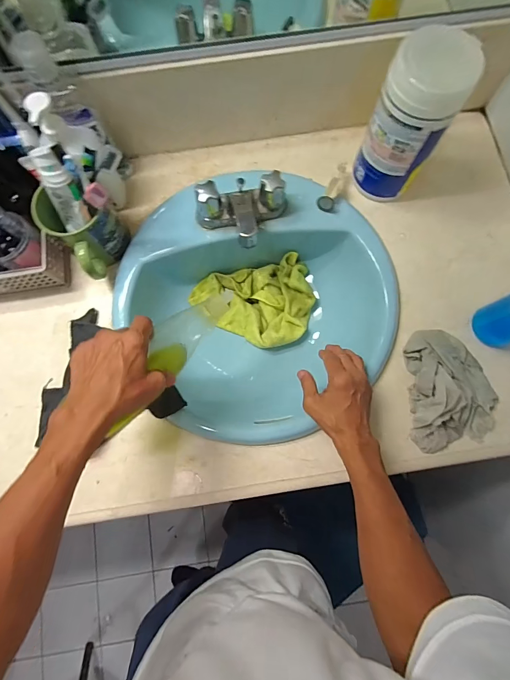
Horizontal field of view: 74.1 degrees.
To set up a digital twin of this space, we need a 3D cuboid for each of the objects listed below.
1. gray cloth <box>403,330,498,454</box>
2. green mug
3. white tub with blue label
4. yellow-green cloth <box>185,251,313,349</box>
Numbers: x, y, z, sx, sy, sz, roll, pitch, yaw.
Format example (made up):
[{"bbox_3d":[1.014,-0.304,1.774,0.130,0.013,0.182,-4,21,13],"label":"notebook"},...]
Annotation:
[{"bbox_3d":[0.304,0.073,0.514,0.131,0.048,0.184,-2,78,0],"label":"gray cloth"},{"bbox_3d":[-0.261,-0.174,0.532,0.096,0.099,0.112,-44,81,-8],"label":"green mug"},{"bbox_3d":[0.220,-0.312,0.507,0.105,0.216,0.091,34,80,7],"label":"white tub with blue label"},{"bbox_3d":[0.001,-0.064,0.646,0.226,0.056,0.162,-9,78,-1],"label":"yellow-green cloth"}]

